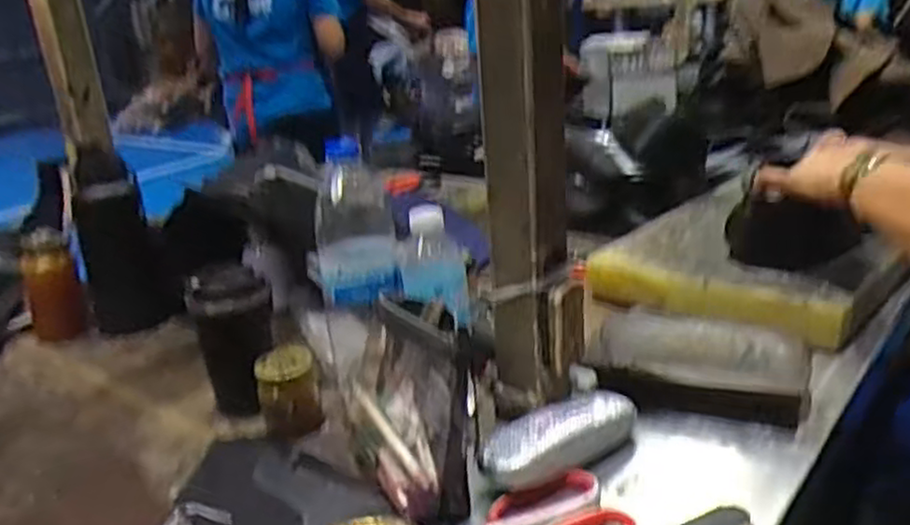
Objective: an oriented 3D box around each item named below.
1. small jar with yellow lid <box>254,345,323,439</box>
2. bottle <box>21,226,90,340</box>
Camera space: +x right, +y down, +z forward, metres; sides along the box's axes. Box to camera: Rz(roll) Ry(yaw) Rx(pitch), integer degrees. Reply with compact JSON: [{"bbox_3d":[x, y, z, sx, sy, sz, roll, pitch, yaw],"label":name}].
[{"bbox_3d":[-0.165,0.130,0.743,0.059,0.074,0.053,-11,22,-11],"label":"small jar with yellow lid"},{"bbox_3d":[-0.514,0.037,0.950,0.069,0.144,0.053,-17,24,-25],"label":"bottle"}]

